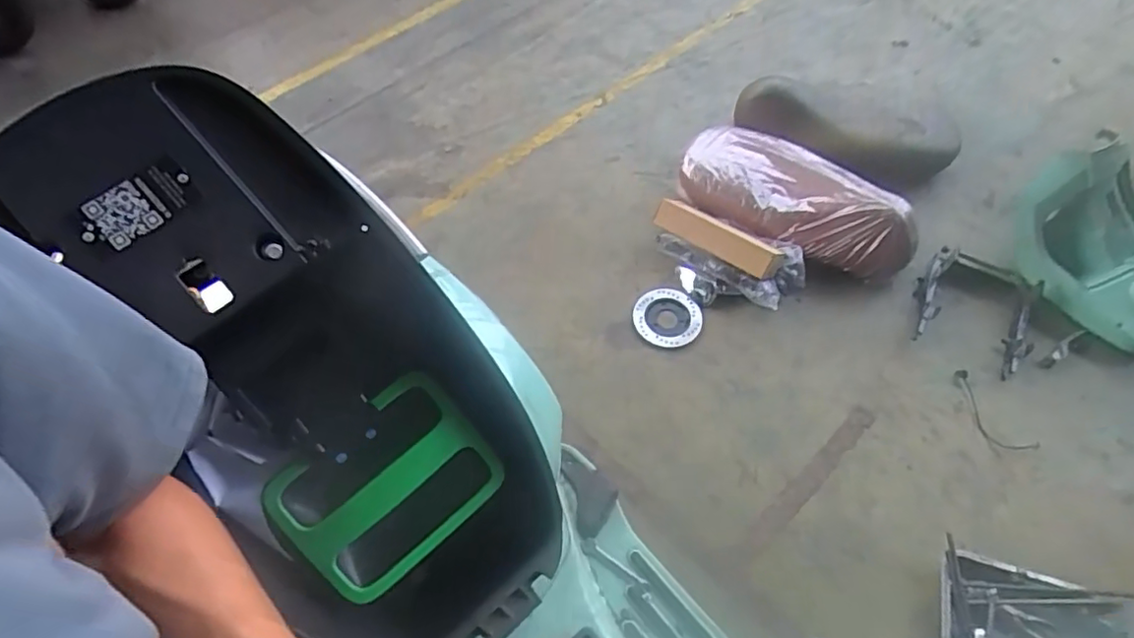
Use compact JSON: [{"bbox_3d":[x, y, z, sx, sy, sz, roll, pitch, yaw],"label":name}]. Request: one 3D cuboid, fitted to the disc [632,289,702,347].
[{"bbox_3d":[0.249,-0.008,1.501,0.163,0.022,0.153,-1,58,2],"label":"disc"}]

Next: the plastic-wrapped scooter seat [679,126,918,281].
[{"bbox_3d":[0.590,-0.326,1.545,0.605,0.131,0.284,25,63,17],"label":"plastic-wrapped scooter seat"}]

